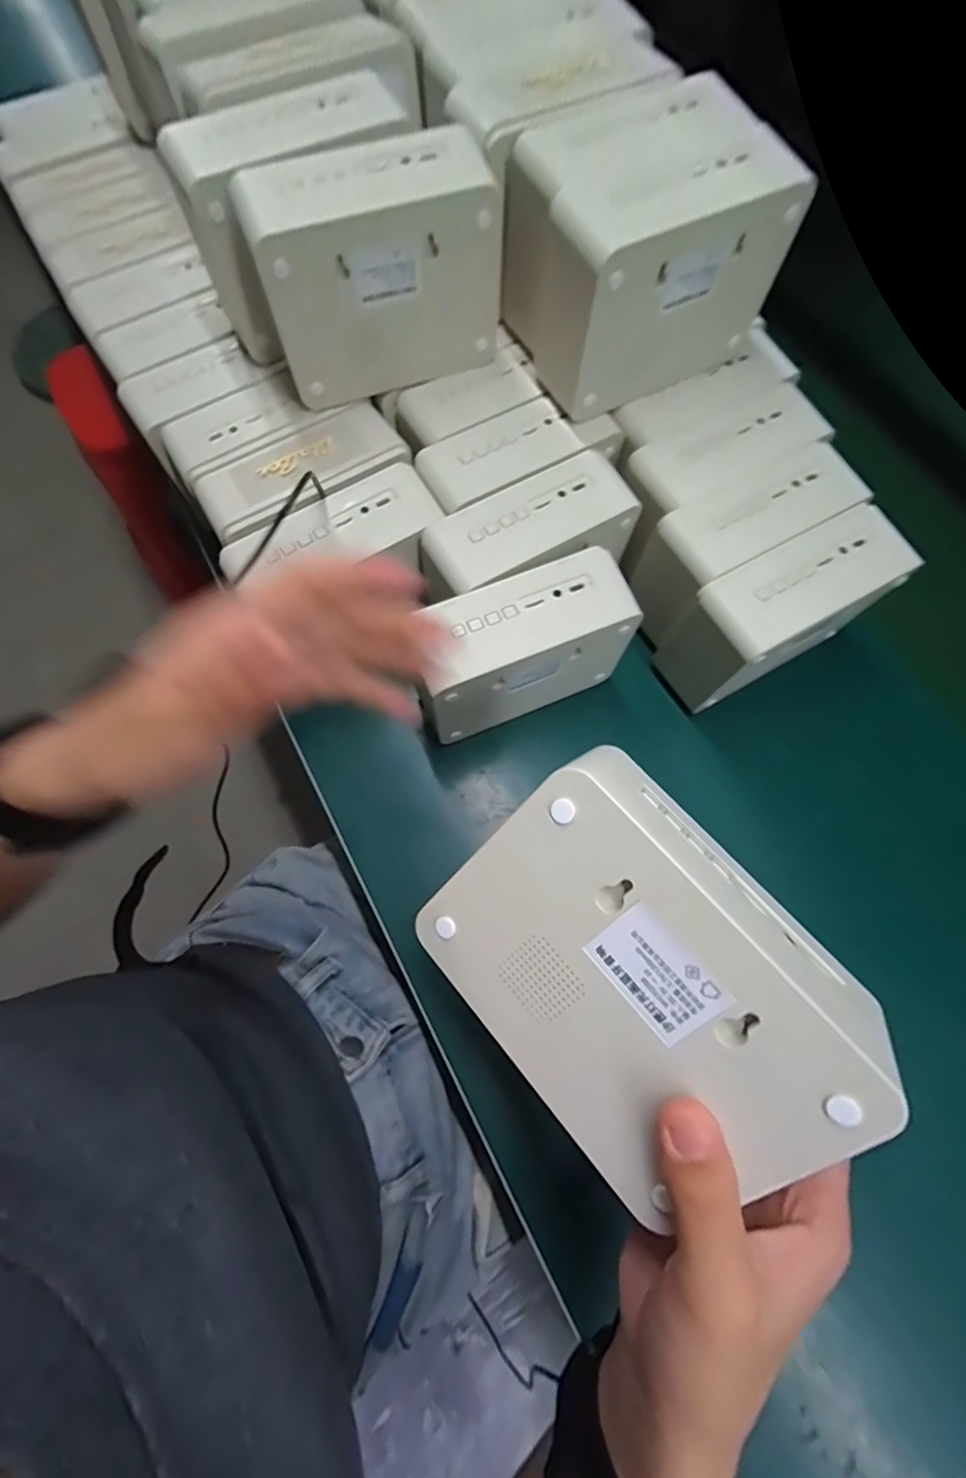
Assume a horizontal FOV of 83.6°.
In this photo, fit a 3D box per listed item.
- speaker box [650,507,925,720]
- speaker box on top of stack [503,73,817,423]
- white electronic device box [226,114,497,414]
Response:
[{"bbox_3d":[0.196,-0.081,0.369,0.150,0.091,0.062,-30,74,-11],"label":"speaker box"},{"bbox_3d":[0.094,-0.298,0.339,0.136,0.106,0.106,-26,74,-8],"label":"speaker box on top of stack"},{"bbox_3d":[-0.063,-0.279,0.332,0.139,0.108,0.051,-21,73,-7],"label":"white electronic device box"}]

